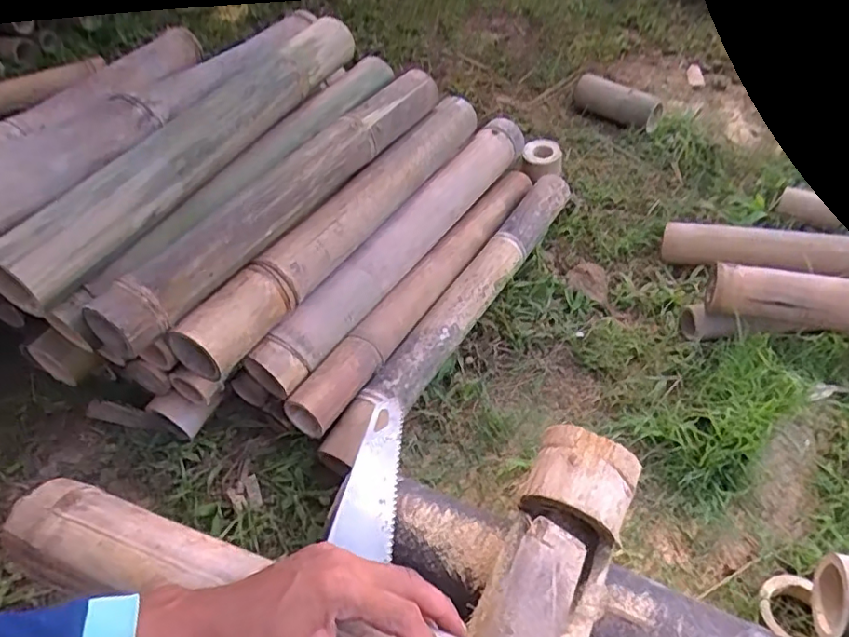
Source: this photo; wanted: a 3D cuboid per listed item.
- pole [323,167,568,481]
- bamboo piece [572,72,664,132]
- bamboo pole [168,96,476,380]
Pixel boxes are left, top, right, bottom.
[{"bbox_3d":[0.062,-0.029,0.821,0.062,0.073,0.602,23,50,23],"label":"pole"},{"bbox_3d":[0.401,-0.453,1.211,0.065,0.063,0.199,-35,54,-29],"label":"bamboo piece"},{"bbox_3d":[-0.087,-0.145,0.783,0.066,0.068,0.603,22,49,23],"label":"bamboo pole"}]

